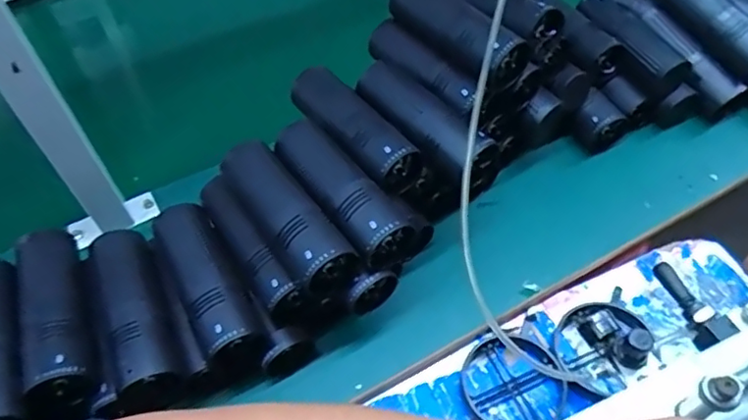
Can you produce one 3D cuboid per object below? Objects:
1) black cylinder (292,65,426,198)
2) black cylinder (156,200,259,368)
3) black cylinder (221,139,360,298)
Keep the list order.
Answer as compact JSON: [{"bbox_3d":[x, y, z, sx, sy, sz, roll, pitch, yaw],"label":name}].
[{"bbox_3d":[-0.025,-0.081,0.591,0.059,0.049,0.157,-35,61,-22],"label":"black cylinder"},{"bbox_3d":[-0.158,0.066,0.549,0.057,0.046,0.164,-27,58,-17],"label":"black cylinder"},{"bbox_3d":[-0.082,0.002,0.527,0.050,0.056,0.159,-31,59,-19],"label":"black cylinder"}]

